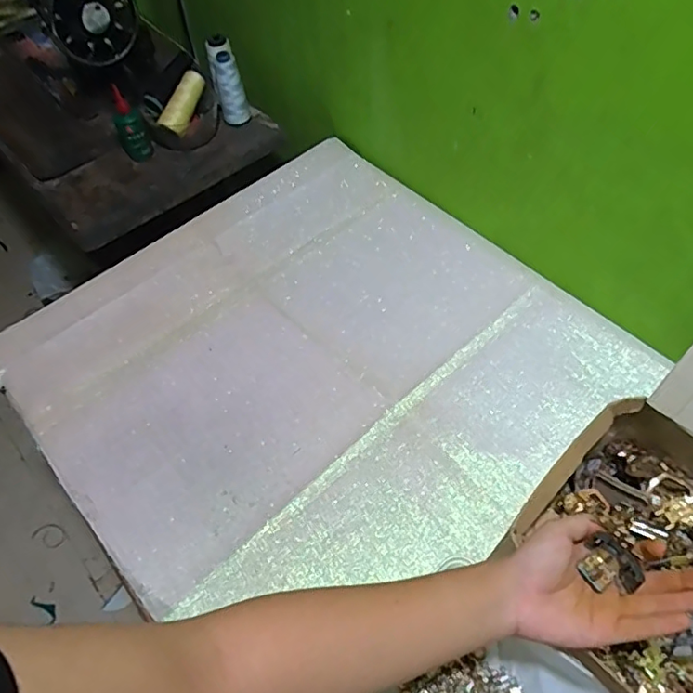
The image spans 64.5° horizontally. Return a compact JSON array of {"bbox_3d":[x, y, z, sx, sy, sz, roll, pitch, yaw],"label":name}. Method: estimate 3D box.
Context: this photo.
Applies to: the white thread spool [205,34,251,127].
[{"bbox_3d":[-0.197,-0.437,0.918,0.047,0.120,0.052,-16,56,-7],"label":"white thread spool"}]

